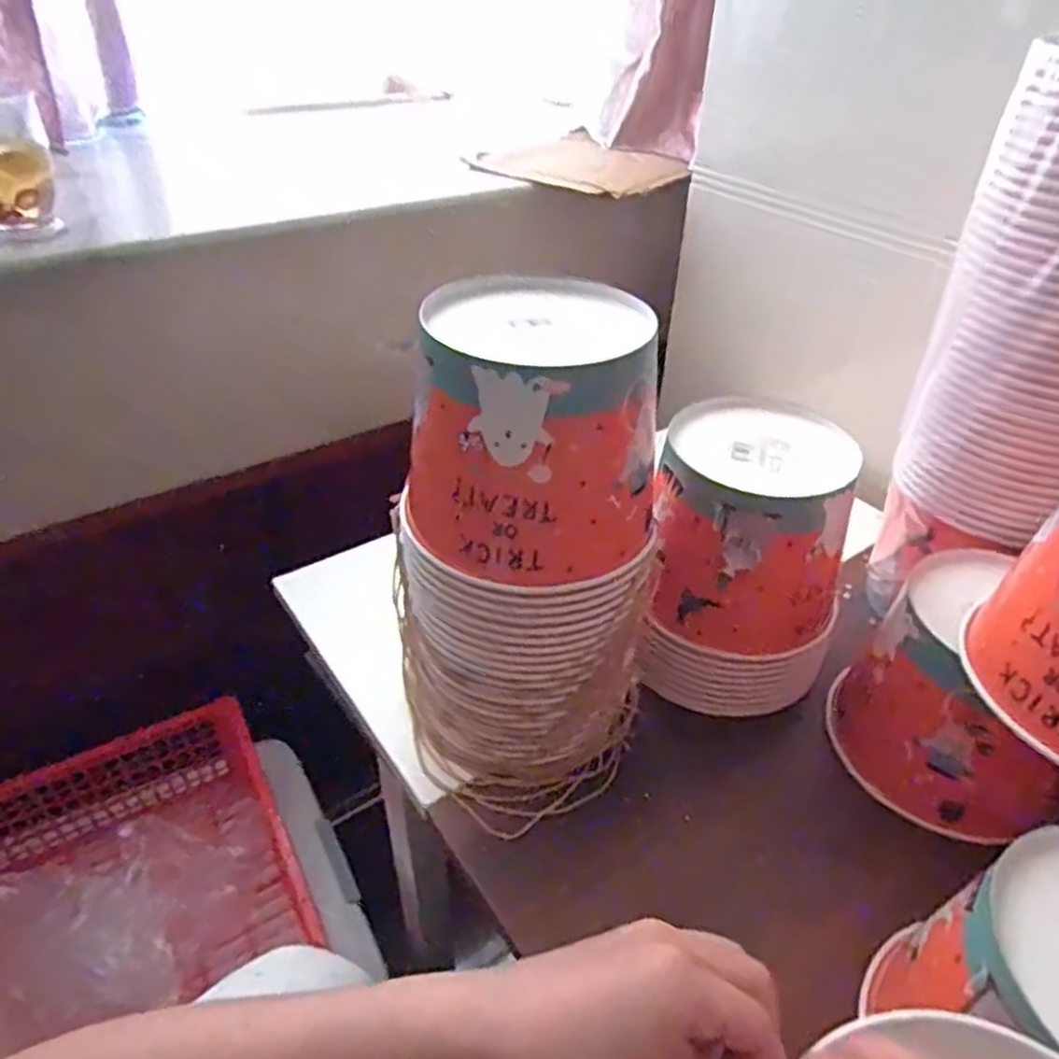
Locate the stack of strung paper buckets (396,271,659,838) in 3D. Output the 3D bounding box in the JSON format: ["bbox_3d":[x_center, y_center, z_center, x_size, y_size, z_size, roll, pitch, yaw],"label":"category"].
[{"bbox_3d":[-0.004,0.021,0.469,0.144,0.316,0.150,-20,42,-25],"label":"stack of strung paper buckets"}]

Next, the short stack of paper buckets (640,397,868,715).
[{"bbox_3d":[0.162,0.028,0.553,0.141,0.192,0.141,5,38,5],"label":"short stack of paper buckets"}]

